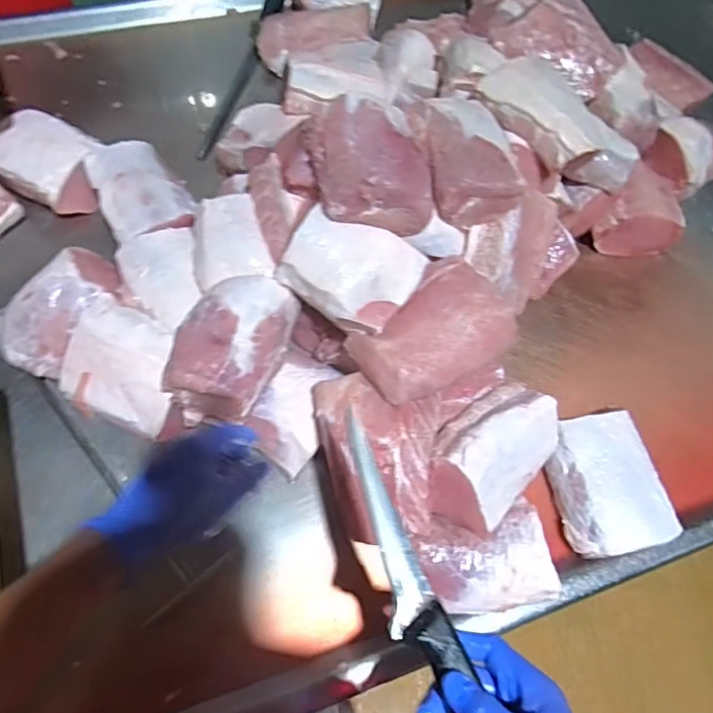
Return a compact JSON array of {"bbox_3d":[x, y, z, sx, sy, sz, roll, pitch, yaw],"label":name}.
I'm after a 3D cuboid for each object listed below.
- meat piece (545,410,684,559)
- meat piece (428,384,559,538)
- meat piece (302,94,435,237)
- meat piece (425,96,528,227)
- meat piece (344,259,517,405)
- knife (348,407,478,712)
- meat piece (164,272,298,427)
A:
[{"bbox_3d":[0.292,0.145,0.646,0.124,0.041,0.156,-10,63,-9],"label":"meat piece"},{"bbox_3d":[0.152,0.109,0.623,0.172,0.071,0.106,-40,71,-22],"label":"meat piece"},{"bbox_3d":[0.019,-0.221,0.639,0.133,0.077,0.140,-7,63,-8],"label":"meat piece"},{"bbox_3d":[0.135,-0.245,0.680,0.111,0.060,0.162,-7,63,-7],"label":"meat piece"},{"bbox_3d":[0.086,-0.025,0.620,0.175,0.057,0.124,-36,70,-20],"label":"meat piece"},{"bbox_3d":[0.039,0.178,0.437,0.038,0.016,0.295,-16,59,-12],"label":"knife"},{"bbox_3d":[-0.146,-0.016,0.638,0.114,0.068,0.171,21,63,7],"label":"meat piece"}]

